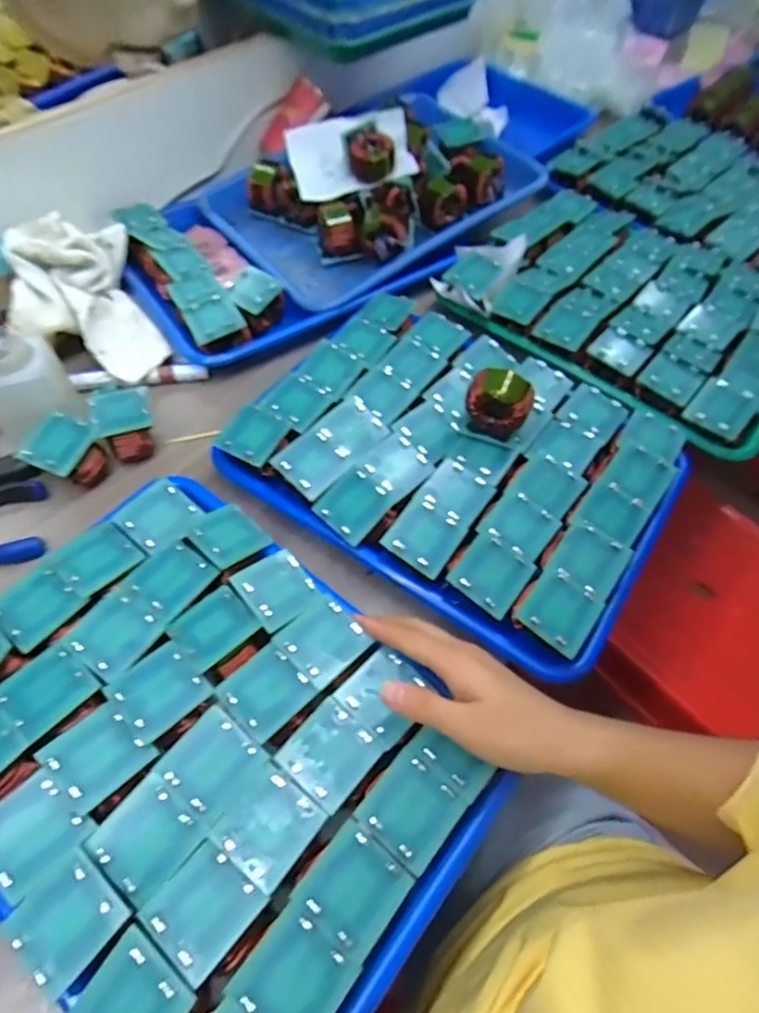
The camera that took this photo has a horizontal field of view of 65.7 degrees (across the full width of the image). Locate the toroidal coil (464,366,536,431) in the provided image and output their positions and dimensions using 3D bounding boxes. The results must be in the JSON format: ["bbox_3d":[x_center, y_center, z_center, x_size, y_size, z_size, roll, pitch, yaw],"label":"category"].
[{"bbox_3d":[0.094,-0.081,0.450,0.044,0.048,0.037,30,61,15],"label":"toroidal coil"}]

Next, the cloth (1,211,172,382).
[{"bbox_3d":[-0.271,-0.189,0.536,0.111,0.032,0.180,-11,70,-38],"label":"cloth"}]

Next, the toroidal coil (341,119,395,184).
[{"bbox_3d":[-0.010,-0.370,0.620,0.047,0.029,0.053,-30,85,0],"label":"toroidal coil"}]

